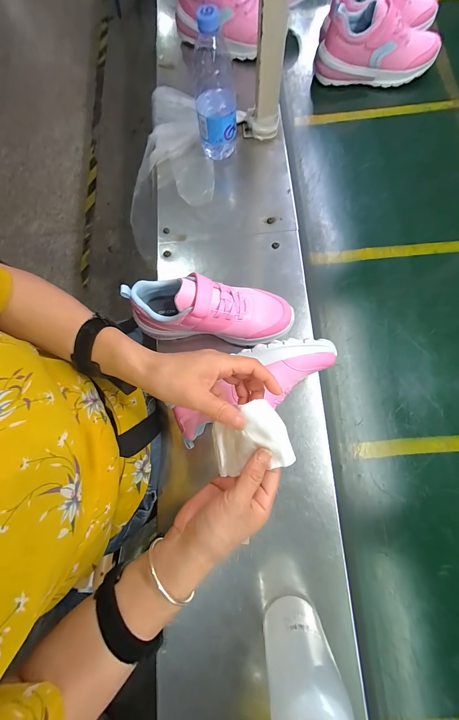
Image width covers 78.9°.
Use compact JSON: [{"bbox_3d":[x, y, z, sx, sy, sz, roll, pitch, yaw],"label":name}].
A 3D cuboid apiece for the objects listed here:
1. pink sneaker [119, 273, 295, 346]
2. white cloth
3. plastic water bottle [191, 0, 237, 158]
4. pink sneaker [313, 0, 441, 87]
[{"bbox_3d":[-0.024,-0.074,0.438,0.240,0.118,0.087,2,77,4],"label":"pink sneaker"},{"bbox_3d":[0.016,0.085,0.303,0.083,0.064,0.071,-15,77,-4],"label":"white cloth"},{"bbox_3d":[-0.024,-0.458,0.487,0.071,0.210,0.056,-6,76,2],"label":"plastic water bottle"},{"bbox_3d":[0.328,-0.692,0.616,0.259,0.116,0.098,7,77,5],"label":"pink sneaker"}]

